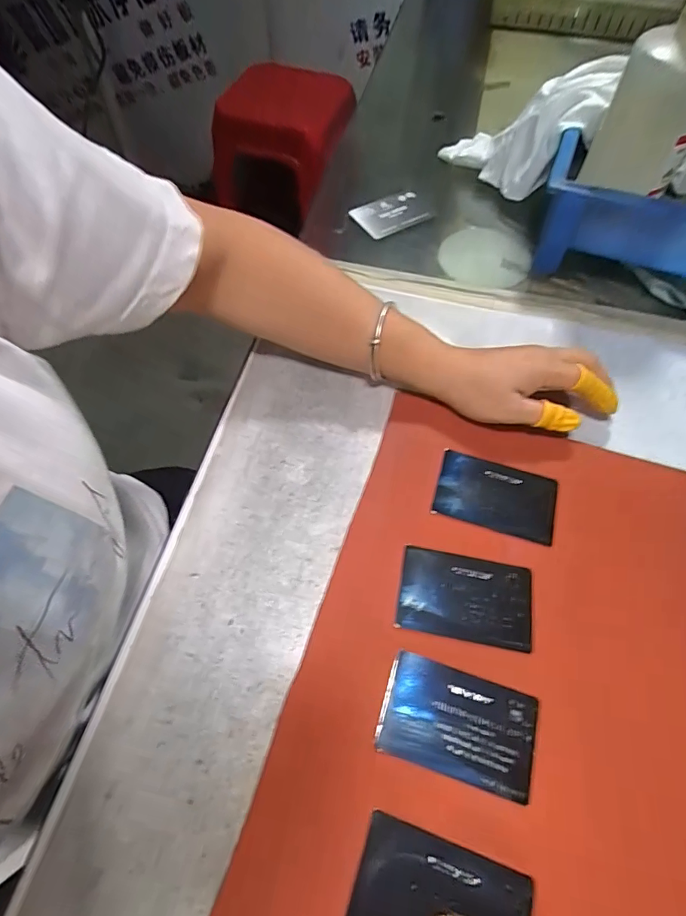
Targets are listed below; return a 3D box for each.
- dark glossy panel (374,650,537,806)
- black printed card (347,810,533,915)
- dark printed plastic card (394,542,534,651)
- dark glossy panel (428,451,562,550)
[{"bbox_3d":[0.064,0.147,0.255,0.082,0.004,0.052,16,62,7],"label":"dark glossy panel"},{"bbox_3d":[0.047,0.215,0.219,0.082,0.004,0.051,17,62,9],"label":"black printed card"},{"bbox_3d":[0.077,0.087,0.288,0.082,0.004,0.052,10,61,4],"label":"dark printed plastic card"},{"bbox_3d":[0.108,0.026,0.322,0.081,0.004,0.052,16,62,7],"label":"dark glossy panel"}]

